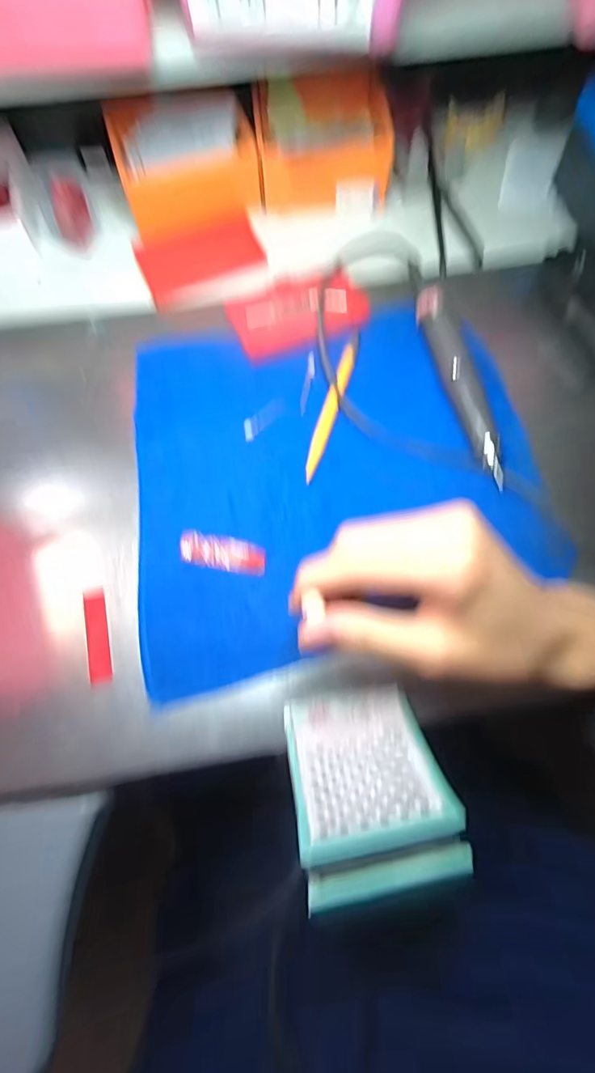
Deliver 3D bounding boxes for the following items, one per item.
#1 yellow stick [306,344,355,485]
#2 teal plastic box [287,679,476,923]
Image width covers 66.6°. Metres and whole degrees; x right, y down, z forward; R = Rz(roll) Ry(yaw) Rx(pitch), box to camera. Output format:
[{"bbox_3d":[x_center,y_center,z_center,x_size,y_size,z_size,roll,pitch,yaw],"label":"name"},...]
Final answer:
[{"bbox_3d":[0.025,-0.095,0.343,0.012,0.009,0.119,16,70,6],"label":"yellow stick"},{"bbox_3d":[0.035,0.124,0.239,0.072,0.097,0.023,-11,113,-2],"label":"teal plastic box"}]

